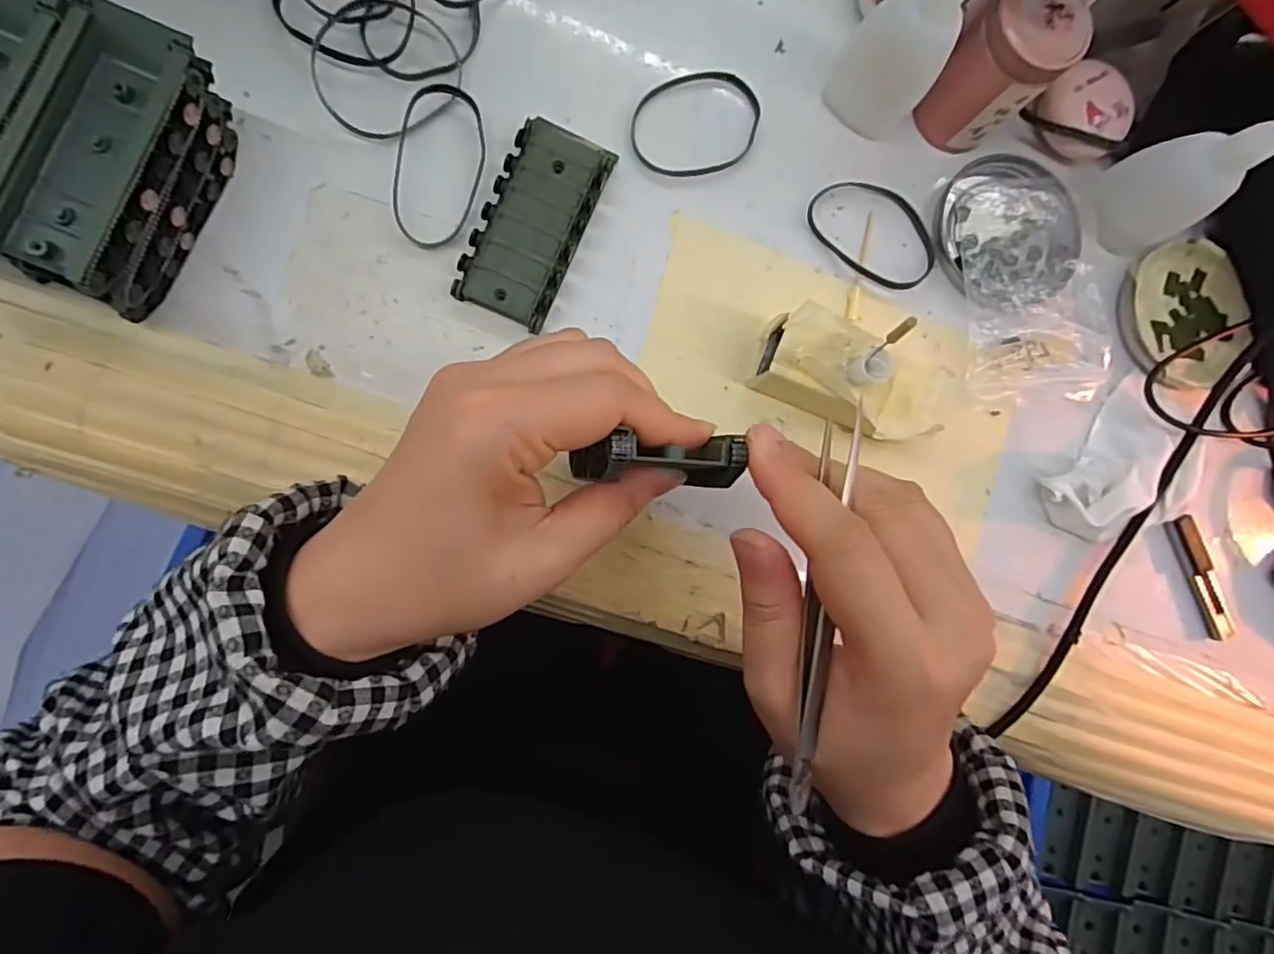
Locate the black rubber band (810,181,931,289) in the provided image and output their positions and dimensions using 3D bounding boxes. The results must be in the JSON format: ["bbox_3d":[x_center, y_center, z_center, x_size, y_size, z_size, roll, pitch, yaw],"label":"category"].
[{"bbox_3d":[0.123,-0.126,0.317,0.070,0.004,0.049,41,79,-1],"label":"black rubber band"}]

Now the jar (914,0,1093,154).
[{"bbox_3d":[0.171,-0.197,0.296,0.046,0.061,0.044,0,88,-8],"label":"jar"}]

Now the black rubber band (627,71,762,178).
[{"bbox_3d":[0.030,-0.175,0.304,0.069,0.004,0.048,-21,91,-8],"label":"black rubber band"}]

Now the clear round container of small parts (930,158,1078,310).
[{"bbox_3d":[0.195,-0.129,0.320,0.079,0.007,0.079,0,88,-8],"label":"clear round container of small parts"}]

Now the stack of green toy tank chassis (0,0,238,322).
[{"bbox_3d":[-0.204,-0.119,0.244,0.047,0.050,0.101,20,85,-7],"label":"stack of green toy tank chassis"}]

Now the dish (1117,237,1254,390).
[{"bbox_3d":[0.299,-0.089,0.336,0.077,0.017,0.077,0,88,-8],"label":"dish"}]

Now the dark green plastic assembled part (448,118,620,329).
[{"bbox_3d":[-0.047,-0.117,0.285,0.043,0.014,0.092,23,85,-6],"label":"dark green plastic assembled part"}]

